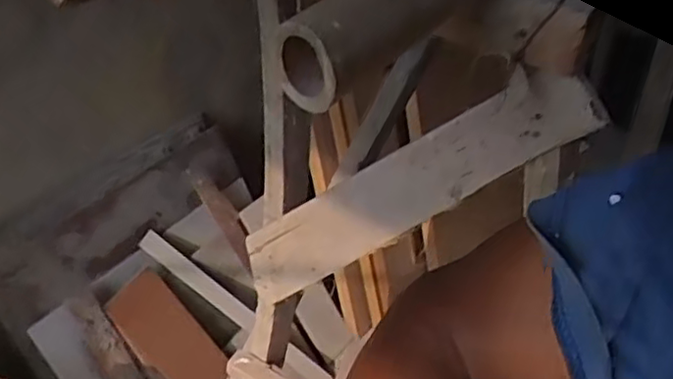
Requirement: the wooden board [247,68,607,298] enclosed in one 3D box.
[{"bbox_3d":[0.043,0.024,0.837,0.097,0.640,0.027,49,52,-6],"label":"wooden board"}]

